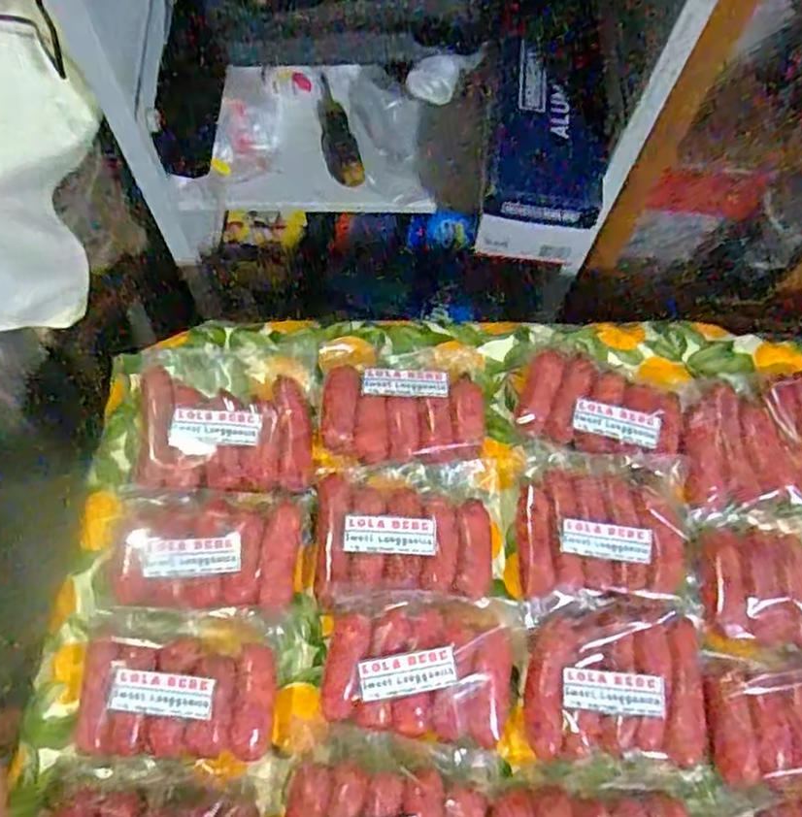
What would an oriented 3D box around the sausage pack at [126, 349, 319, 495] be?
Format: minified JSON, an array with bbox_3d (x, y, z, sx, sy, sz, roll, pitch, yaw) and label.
[{"bbox_3d":[-0.144,0.004,0.557,0.142,0.021,0.126,-1,69,-2],"label":"sausage pack"}]

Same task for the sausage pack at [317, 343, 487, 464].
[{"bbox_3d":[0.002,-0.008,0.565,0.134,0.021,0.105,-2,69,-3],"label":"sausage pack"}]

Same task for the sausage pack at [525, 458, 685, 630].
[{"bbox_3d":[0.158,0.099,0.537,0.129,0.029,0.118,-2,69,-3],"label":"sausage pack"}]

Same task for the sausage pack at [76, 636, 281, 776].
[{"bbox_3d":[-0.154,0.204,0.479,0.131,0.021,0.082,2,69,-1],"label":"sausage pack"}]

